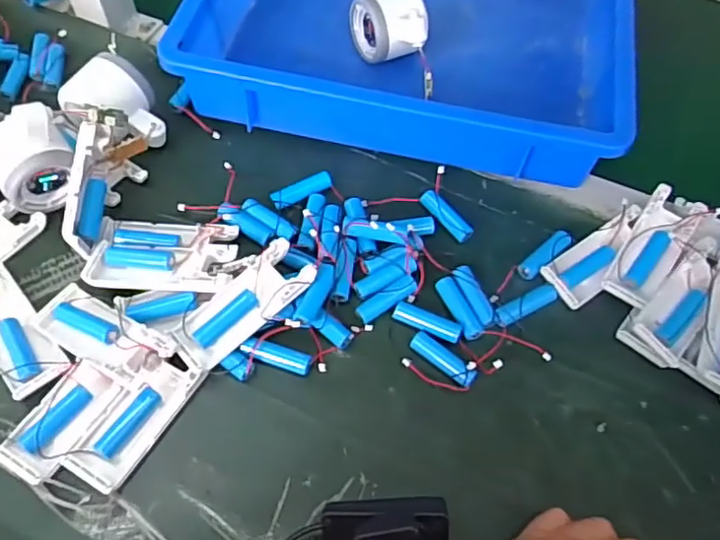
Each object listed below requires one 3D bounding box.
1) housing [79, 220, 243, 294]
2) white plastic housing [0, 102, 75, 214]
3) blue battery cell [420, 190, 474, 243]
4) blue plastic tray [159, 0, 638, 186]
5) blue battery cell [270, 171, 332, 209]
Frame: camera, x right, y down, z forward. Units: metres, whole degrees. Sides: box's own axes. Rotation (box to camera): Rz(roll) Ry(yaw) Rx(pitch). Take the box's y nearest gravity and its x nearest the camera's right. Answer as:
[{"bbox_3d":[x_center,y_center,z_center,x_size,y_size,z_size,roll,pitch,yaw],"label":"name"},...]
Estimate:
[{"bbox_3d":[-0.145,-0.013,0.456,0.103,0.022,0.061,6,61,-1],"label":"housing"},{"bbox_3d":[-0.248,-0.086,0.462,0.059,0.074,0.050,-28,66,-18],"label":"white plastic housing"},{"bbox_3d":[0.070,-0.044,0.496,0.015,0.011,0.052,-30,67,-19],"label":"blue battery cell"},{"bbox_3d":[0.082,-0.349,0.633,0.359,0.078,0.577,13,61,3],"label":"blue plastic tray"},{"bbox_3d":[-0.046,-0.064,0.501,0.054,0.014,0.017,-30,67,-19],"label":"blue battery cell"}]

